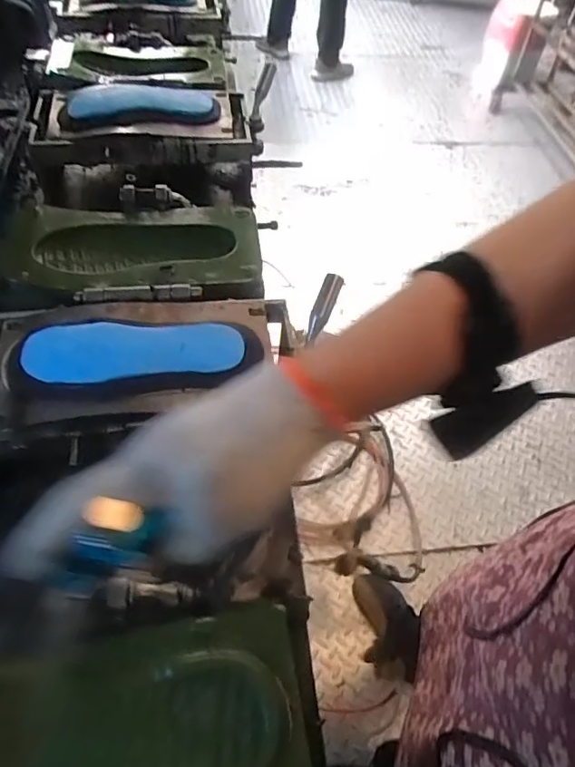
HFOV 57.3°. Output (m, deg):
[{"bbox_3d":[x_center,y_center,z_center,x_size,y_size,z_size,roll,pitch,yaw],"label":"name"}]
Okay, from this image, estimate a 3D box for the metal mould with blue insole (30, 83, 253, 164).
[{"bbox_3d":[-0.276,-0.503,1.014,0.417,0.070,0.228,-1,57,-6],"label":"metal mould with blue insole"}]

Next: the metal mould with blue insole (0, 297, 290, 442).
[{"bbox_3d":[-0.190,-0.030,0.635,0.399,0.056,0.197,-5,58,-8],"label":"metal mould with blue insole"}]

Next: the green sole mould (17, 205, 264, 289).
[{"bbox_3d":[-0.206,-0.193,0.770,0.320,0.065,0.167,-3,57,-7],"label":"green sole mould"}]

